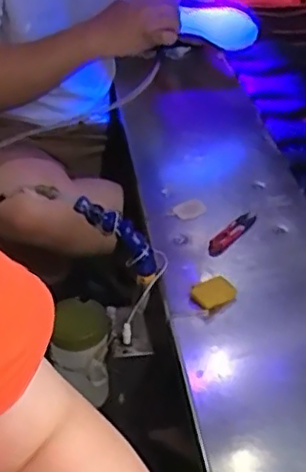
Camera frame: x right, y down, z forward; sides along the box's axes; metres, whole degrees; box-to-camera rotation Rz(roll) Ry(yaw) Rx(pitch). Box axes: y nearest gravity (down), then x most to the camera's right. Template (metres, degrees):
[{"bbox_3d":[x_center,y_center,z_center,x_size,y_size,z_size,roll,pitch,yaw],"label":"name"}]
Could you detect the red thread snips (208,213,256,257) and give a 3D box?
[{"bbox_3d":[0.105,-0.004,0.836,0.026,0.005,0.109,31,43,23],"label":"red thread snips"}]

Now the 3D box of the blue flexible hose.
[{"bbox_3d":[-0.036,-0.004,0.730,0.125,0.037,0.030,43,38,-14],"label":"blue flexible hose"}]

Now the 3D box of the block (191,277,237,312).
[{"bbox_3d":[0.072,0.068,0.732,0.052,0.015,0.036,-20,48,-33],"label":"block"}]

